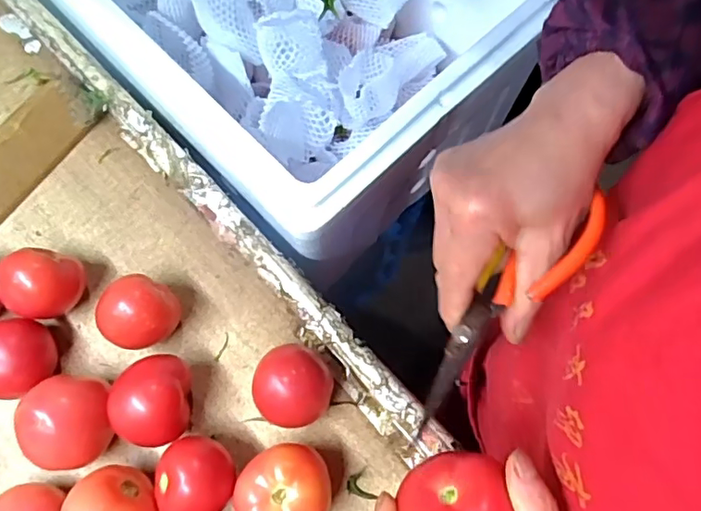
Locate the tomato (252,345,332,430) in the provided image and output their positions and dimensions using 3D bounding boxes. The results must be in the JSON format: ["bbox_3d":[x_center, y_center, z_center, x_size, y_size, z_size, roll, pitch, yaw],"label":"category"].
[{"bbox_3d":[-0.046,0.105,0.448,0.061,0.058,0.062,0,73,-1],"label":"tomato"}]

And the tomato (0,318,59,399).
[{"bbox_3d":[-0.274,0.085,0.457,0.054,0.052,0.061,4,72,1],"label":"tomato"}]

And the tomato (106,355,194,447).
[{"bbox_3d":[-0.155,0.115,0.441,0.056,0.059,0.067,3,73,0],"label":"tomato"}]

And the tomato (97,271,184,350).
[{"bbox_3d":[-0.174,0.051,0.468,0.058,0.058,0.058,0,73,-1],"label":"tomato"}]

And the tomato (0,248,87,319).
[{"bbox_3d":[-0.258,0.025,0.471,0.061,0.055,0.059,15,73,5],"label":"tomato"}]

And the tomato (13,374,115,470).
[{"bbox_3d":[-0.221,0.130,0.437,0.059,0.060,0.066,3,73,0],"label":"tomato"}]

